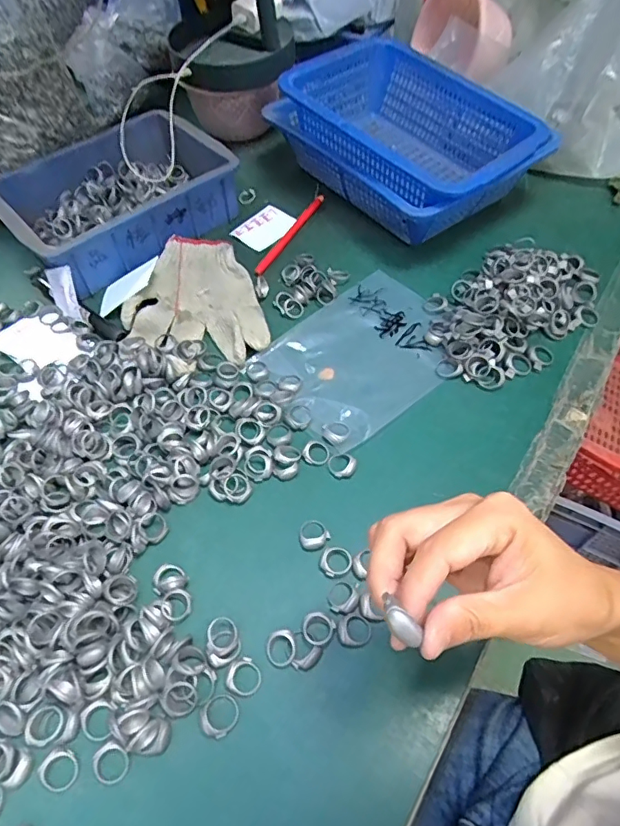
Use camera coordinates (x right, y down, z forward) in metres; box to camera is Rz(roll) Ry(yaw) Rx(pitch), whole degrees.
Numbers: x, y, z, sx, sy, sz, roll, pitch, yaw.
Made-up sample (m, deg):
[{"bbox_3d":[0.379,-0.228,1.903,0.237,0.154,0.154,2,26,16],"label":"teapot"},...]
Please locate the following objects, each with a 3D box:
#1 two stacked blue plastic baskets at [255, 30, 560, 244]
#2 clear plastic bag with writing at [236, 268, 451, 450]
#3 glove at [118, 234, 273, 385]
[{"bbox_3d":[0.107,-0.331,0.622,0.209,0.100,0.299,-38,63,-22],"label":"two stacked blue plastic baskets"},{"bbox_3d":[0.054,-0.063,0.501,0.190,0.013,0.146,-38,64,-22],"label":"clear plastic bag with writing"},{"bbox_3d":[-0.125,-0.119,0.536,0.134,0.021,0.188,-15,58,-10],"label":"glove"}]

